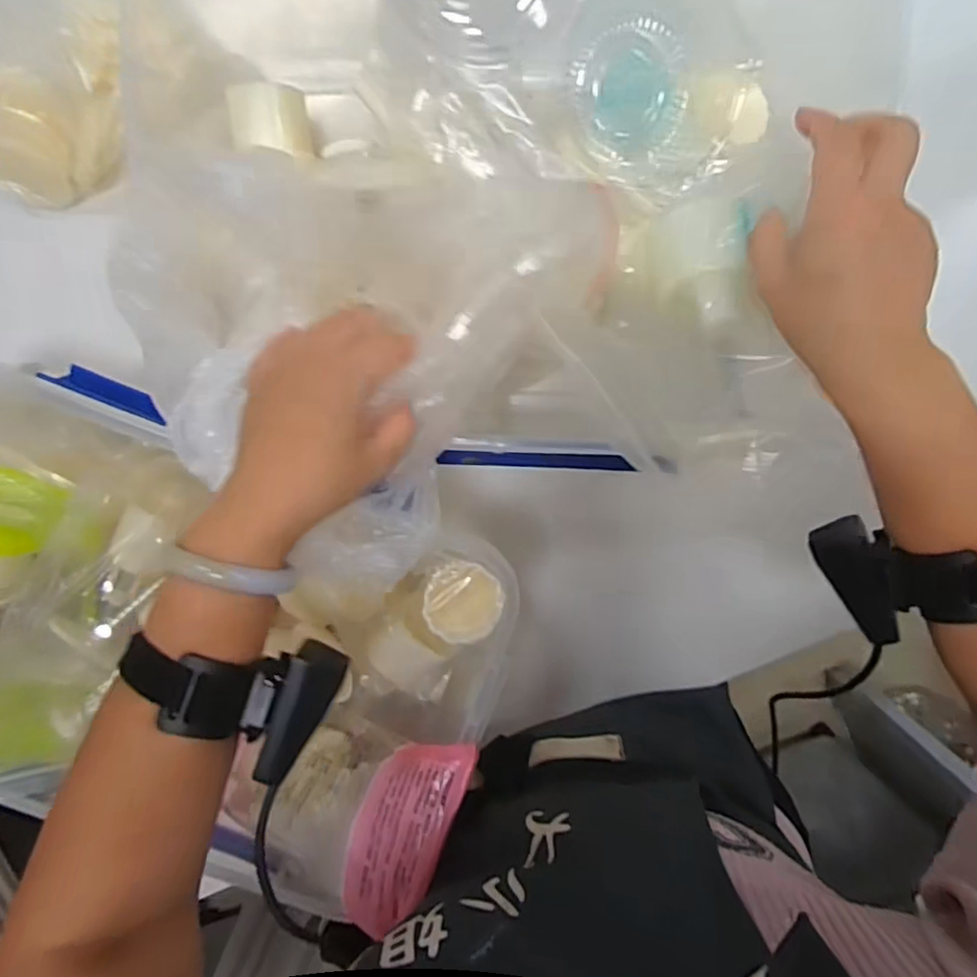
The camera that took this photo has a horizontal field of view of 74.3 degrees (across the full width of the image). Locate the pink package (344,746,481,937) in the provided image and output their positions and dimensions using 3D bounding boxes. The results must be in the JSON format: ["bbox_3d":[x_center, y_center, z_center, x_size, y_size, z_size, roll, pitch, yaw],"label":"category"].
[{"bbox_3d":[-0.054,0.216,0.411,0.060,0.023,0.123,20,79,21],"label":"pink package"}]

